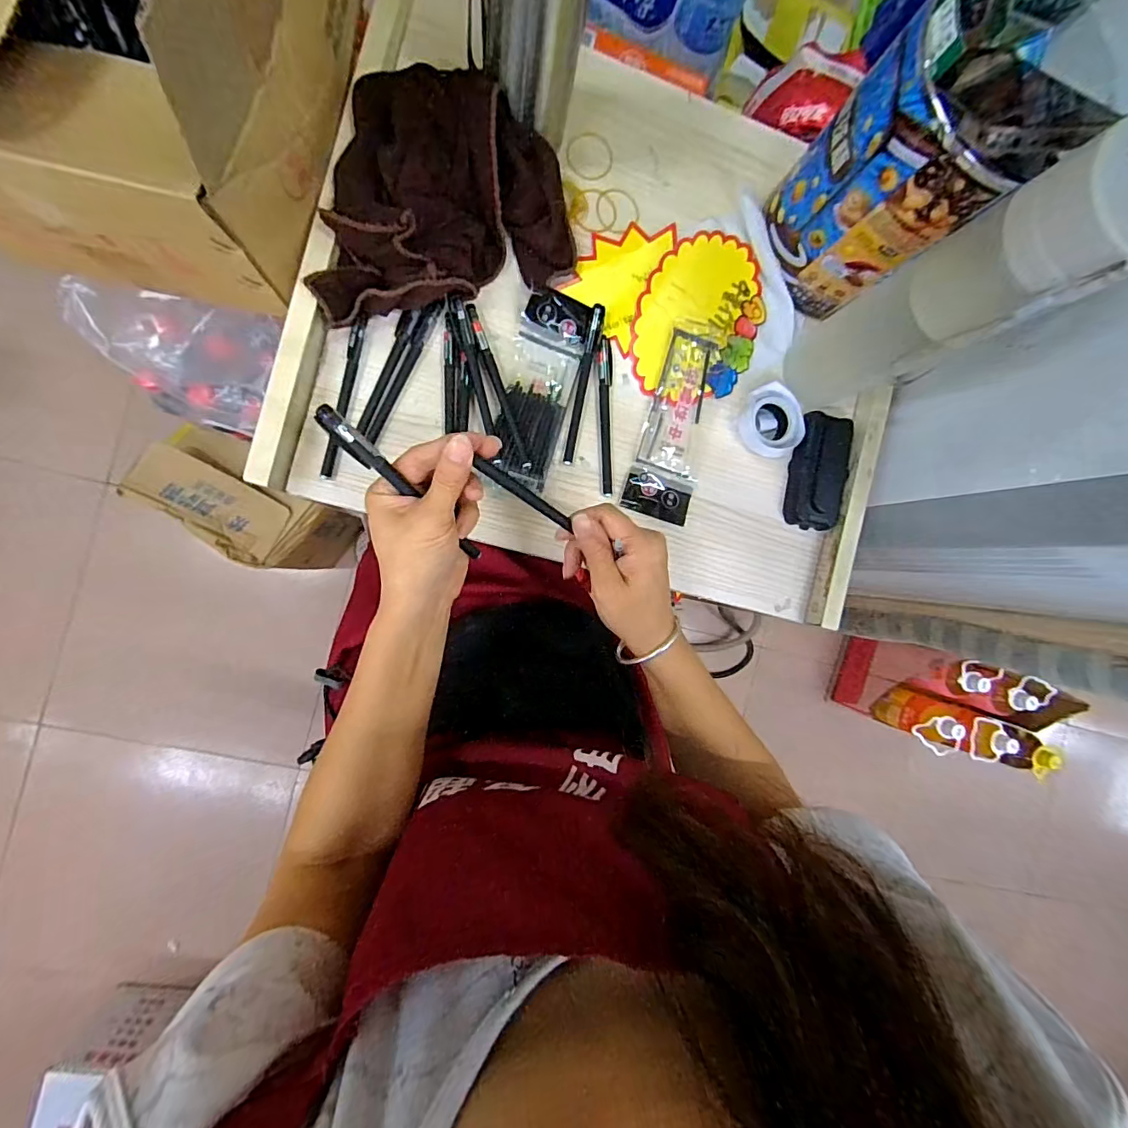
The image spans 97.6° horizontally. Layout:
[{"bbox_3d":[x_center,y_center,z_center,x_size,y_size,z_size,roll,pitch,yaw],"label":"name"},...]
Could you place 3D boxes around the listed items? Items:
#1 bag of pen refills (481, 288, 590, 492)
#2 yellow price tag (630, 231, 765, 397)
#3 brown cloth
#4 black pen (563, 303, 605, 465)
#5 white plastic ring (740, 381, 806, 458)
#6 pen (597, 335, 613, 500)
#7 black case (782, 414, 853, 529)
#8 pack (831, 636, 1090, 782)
[{"bbox_3d":[-0.024,-0.147,0.436,0.059,0.011,0.175,16,89,-9],"label":"bag of pen refills"},{"bbox_3d":[0.125,-0.232,0.460,0.121,0.007,0.143,1,92,-9],"label":"yellow price tag"},{"bbox_3d":[-0.098,-0.286,0.392,0.212,0.062,0.154,-10,94,-9],"label":"brown cloth"},{"bbox_3d":[0.017,-0.160,0.443,0.012,0.012,0.140,12,90,-9],"label":"black pen"},{"bbox_3d":[0.197,-0.135,0.468,0.052,0.022,0.066,-26,96,-7],"label":"white plastic ring"},{"bbox_3d":[0.038,-0.133,0.449,0.014,0.008,0.138,-1,92,-9],"label":"pen"},{"bbox_3d":[0.248,-0.089,0.476,0.057,0.023,0.107,13,90,-9],"label":"black case"},{"bbox_3d":[0.872,0.312,1.140,0.307,0.306,0.196,17,89,-9],"label":"pack"}]

